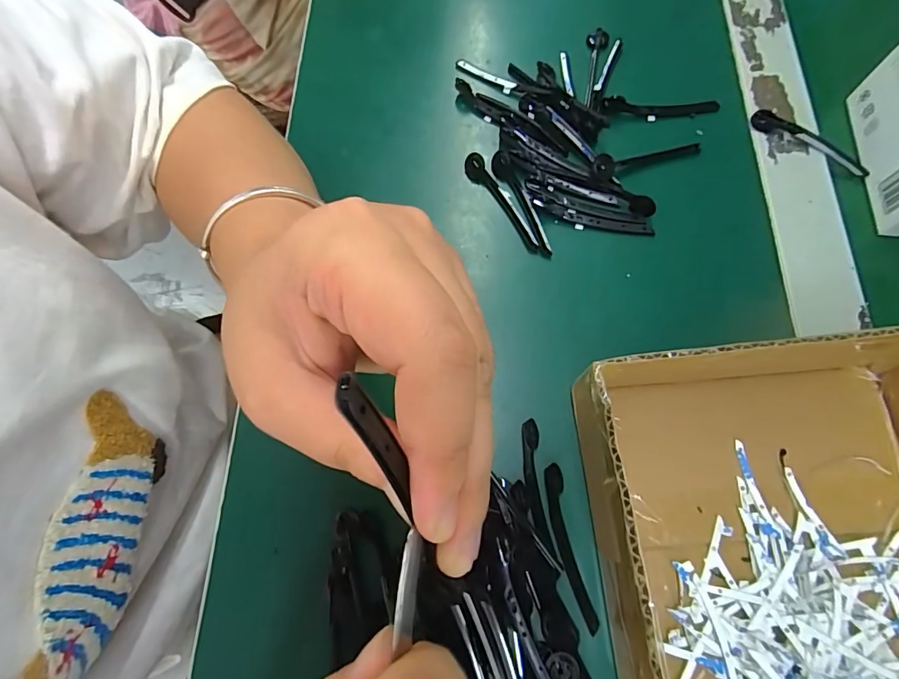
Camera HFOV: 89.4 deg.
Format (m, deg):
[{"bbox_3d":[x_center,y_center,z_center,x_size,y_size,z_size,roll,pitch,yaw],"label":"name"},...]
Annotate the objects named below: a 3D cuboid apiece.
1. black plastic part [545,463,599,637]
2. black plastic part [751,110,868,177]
[{"bbox_3d":[0.057,0.098,0.217,0.010,0.004,0.073,-11,72,-1],"label":"black plastic part"},{"bbox_3d":[0.221,-0.121,0.277,0.073,0.008,0.013,38,78,13],"label":"black plastic part"}]

